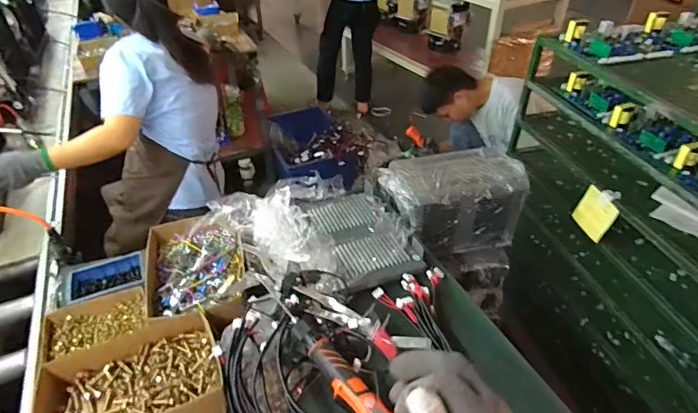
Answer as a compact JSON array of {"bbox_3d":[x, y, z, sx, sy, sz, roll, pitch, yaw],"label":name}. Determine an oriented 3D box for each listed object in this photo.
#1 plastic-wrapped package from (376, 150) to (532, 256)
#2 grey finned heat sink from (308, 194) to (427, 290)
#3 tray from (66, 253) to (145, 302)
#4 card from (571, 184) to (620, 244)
[{"bbox_3d":[0.260,-0.008,1.147,0.342,0.200,0.199,-6,39,-6],"label":"plastic-wrapped package"},{"bbox_3d":[0.034,0.063,0.981,0.188,0.046,0.270,-17,41,-18],"label":"grey finned heat sink"},{"bbox_3d":[-0.503,0.145,0.913,0.151,0.032,0.097,-11,40,-12],"label":"tray"},{"bbox_3d":[0.594,0.018,1.061,0.007,0.100,0.106,4,39,-22],"label":"card"}]

